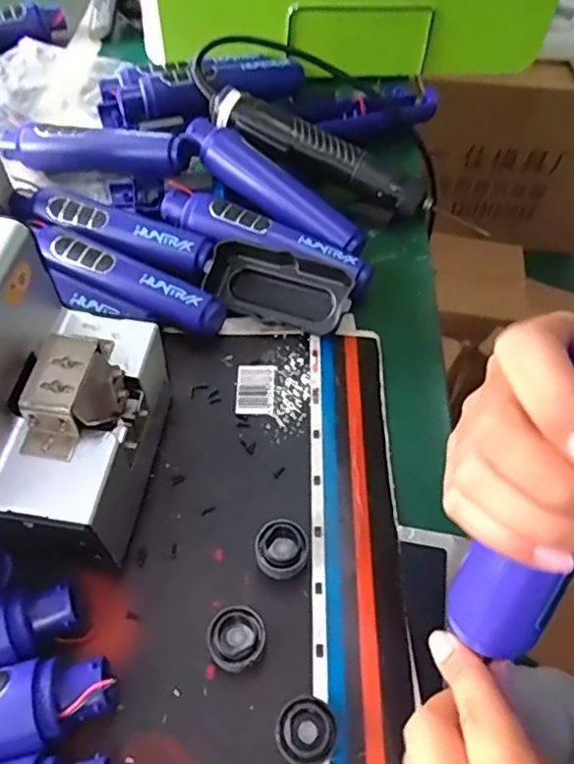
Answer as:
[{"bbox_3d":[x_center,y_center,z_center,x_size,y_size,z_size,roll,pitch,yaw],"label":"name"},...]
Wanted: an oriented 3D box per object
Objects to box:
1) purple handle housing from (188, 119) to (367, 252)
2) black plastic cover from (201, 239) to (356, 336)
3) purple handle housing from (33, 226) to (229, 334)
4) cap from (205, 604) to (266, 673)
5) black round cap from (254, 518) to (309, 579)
[{"bbox_3d":[-0.011,-0.159,0.481,0.172,0.028,0.026,37,62,7],"label":"purple handle housing"},{"bbox_3d":[-0.006,-0.072,0.442,0.109,0.023,0.052,21,87,14],"label":"black plastic cover"},{"bbox_3d":[-0.119,-0.073,0.436,0.156,0.038,0.037,23,58,14],"label":"purple handle housing"},{"bbox_3d":[-0.026,0.136,0.308,0.028,0.026,0.030,1,56,-1],"label":"cap"},{"bbox_3d":[-0.003,0.097,0.333,0.029,0.026,0.028,1,56,-1],"label":"black round cap"}]

